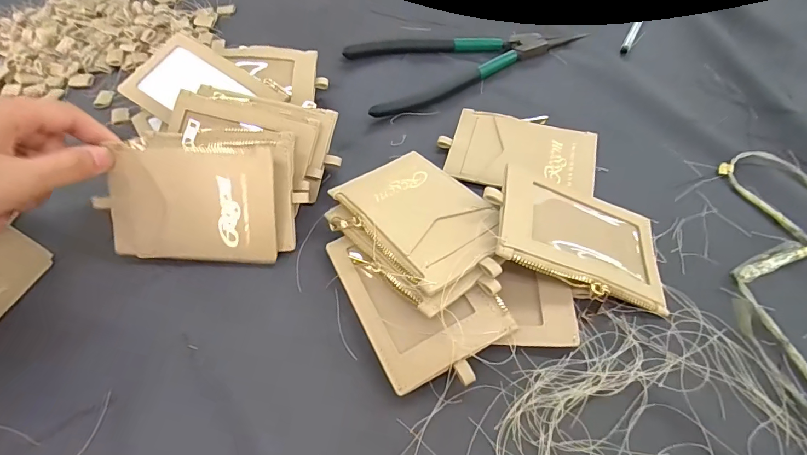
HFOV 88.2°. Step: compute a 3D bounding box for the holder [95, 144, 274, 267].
[{"bbox_3d":[-0.138,-0.014,0.270,0.111,0.072,0.005,2,16,3],"label":"holder"}]

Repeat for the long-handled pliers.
[{"bbox_3d":[0.062,-0.171,0.406,0.221,0.011,0.117,-17,54,-9],"label":"long-handled pliers"}]

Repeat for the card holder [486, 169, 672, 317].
[{"bbox_3d":[0.107,0.005,0.260,0.114,0.013,0.083,21,52,-9],"label":"card holder"}]

